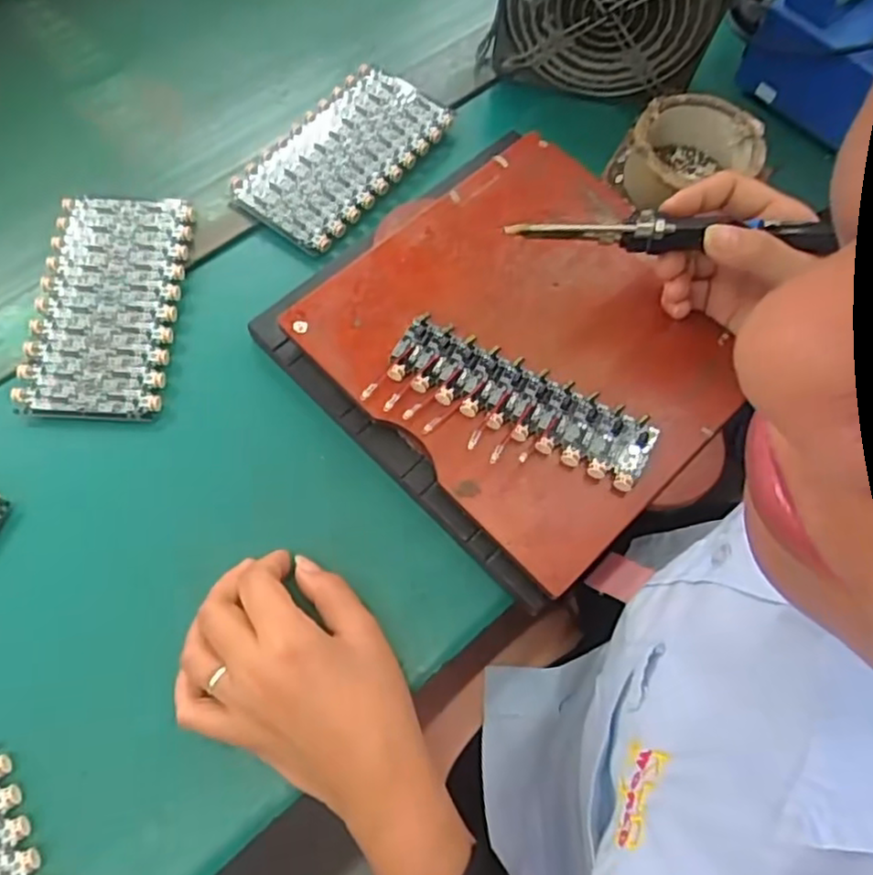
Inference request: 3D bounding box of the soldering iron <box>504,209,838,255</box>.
[{"bbox_3d":[0.125,-0.110,0.376,0.169,0.026,0.015,3,66,6],"label":"soldering iron"}]

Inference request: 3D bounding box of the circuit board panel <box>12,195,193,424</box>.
[{"bbox_3d":[-0.215,-0.089,0.458,0.087,0.014,0.162,1,65,0],"label":"circuit board panel"}]

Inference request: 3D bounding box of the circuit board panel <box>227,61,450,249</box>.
[{"bbox_3d":[-0.069,-0.208,0.515,0.092,0.015,0.165,35,70,14],"label":"circuit board panel"}]

